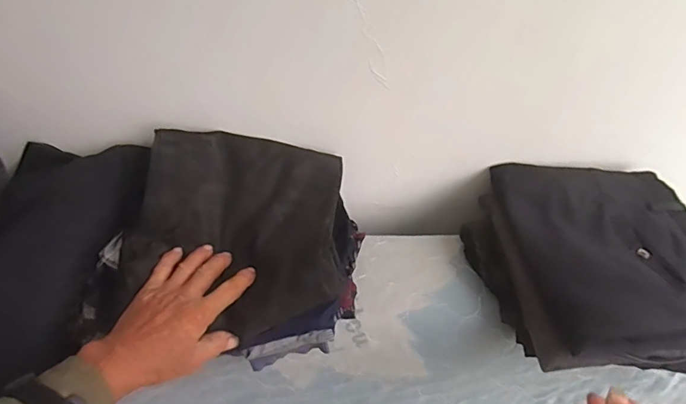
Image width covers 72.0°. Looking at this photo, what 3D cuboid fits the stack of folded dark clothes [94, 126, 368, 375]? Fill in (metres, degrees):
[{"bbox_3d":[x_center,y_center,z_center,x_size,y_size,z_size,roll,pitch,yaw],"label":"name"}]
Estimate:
[{"bbox_3d":[-0.124,0.039,0.561,0.279,0.146,0.225,8,53,3],"label":"stack of folded dark clothes"}]

